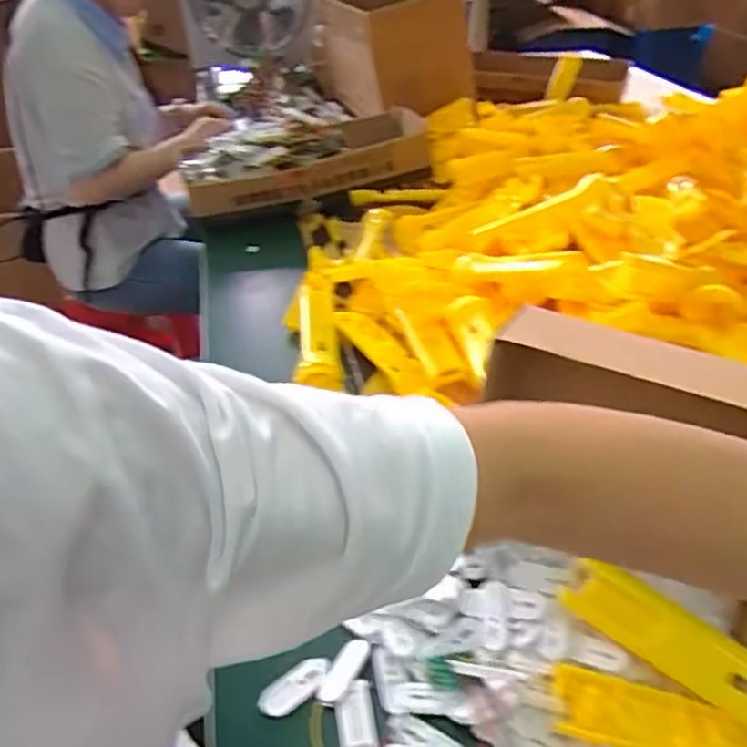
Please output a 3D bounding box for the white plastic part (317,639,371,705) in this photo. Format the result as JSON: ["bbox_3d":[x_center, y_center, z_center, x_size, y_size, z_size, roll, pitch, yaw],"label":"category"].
[{"bbox_3d":[-0.021,0.207,0.447,0.017,0.004,0.049,20,42,25],"label":"white plastic part"}]

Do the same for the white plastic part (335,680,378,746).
[{"bbox_3d":[-0.011,0.231,0.417,0.024,0.012,0.057,-6,38,-5],"label":"white plastic part"}]

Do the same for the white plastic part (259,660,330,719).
[{"bbox_3d":[-0.054,0.218,0.442,0.052,0.009,0.022,-27,44,-29],"label":"white plastic part"}]

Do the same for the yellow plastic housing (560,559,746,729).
[{"bbox_3d":[0.203,0.178,0.406,0.165,0.045,0.022,30,2,26],"label":"yellow plastic housing"}]

